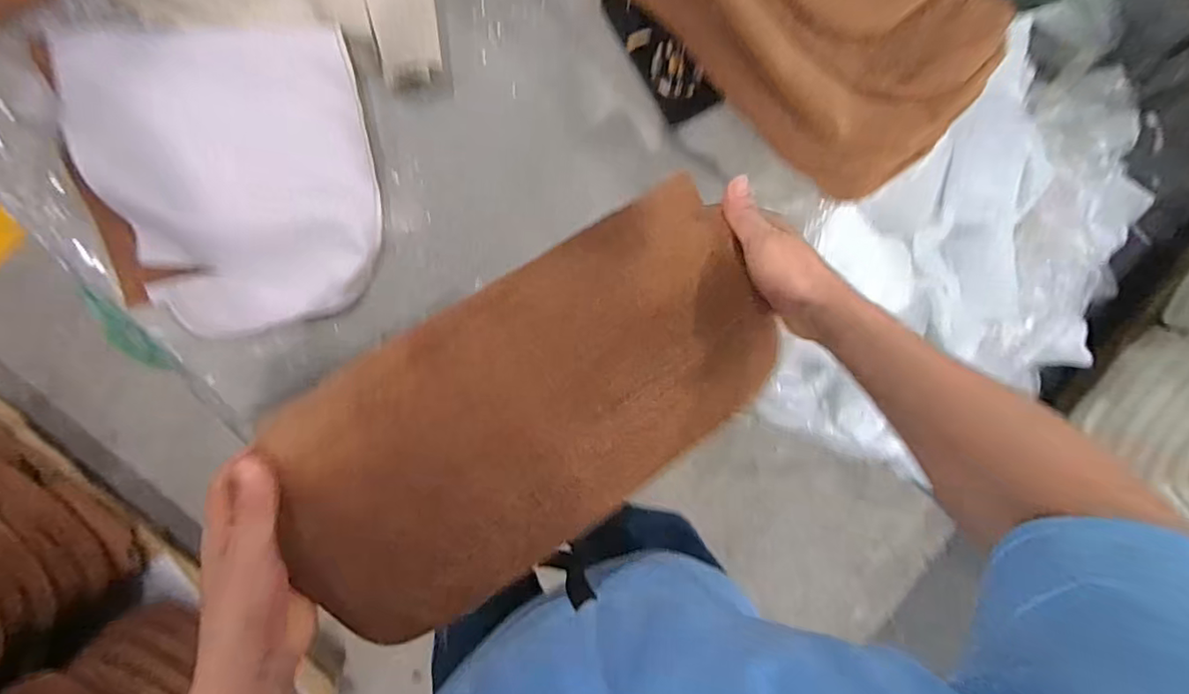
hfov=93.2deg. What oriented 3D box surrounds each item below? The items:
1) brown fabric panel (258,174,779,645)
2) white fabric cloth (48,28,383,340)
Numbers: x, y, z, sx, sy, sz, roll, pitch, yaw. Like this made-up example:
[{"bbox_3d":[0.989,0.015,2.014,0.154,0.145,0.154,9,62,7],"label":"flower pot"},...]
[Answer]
[{"bbox_3d":[-0.036,0.058,0.446,0.394,0.031,0.226,-33,113,-11],"label":"brown fabric panel"},{"bbox_3d":[-0.344,-0.160,0.547,0.239,0.060,0.274,-12,92,-7],"label":"white fabric cloth"}]

